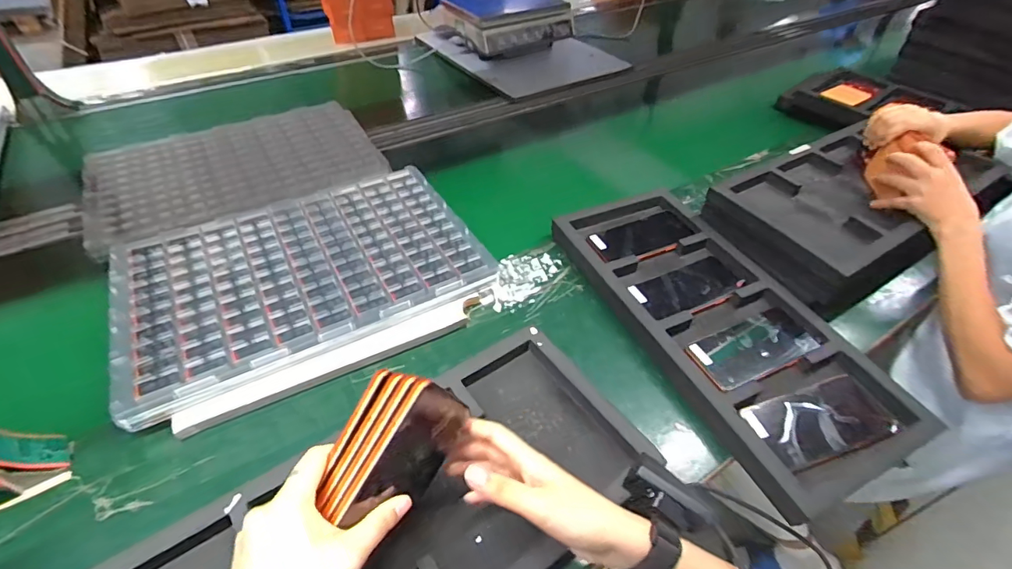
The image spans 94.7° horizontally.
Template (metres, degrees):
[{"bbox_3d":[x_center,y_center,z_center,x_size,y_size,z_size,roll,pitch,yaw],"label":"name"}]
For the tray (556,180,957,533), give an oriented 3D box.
[{"bbox_3d":[0.262,0.026,0.639,0.229,0.042,0.521,-16,48,-17],"label":"tray"}]

